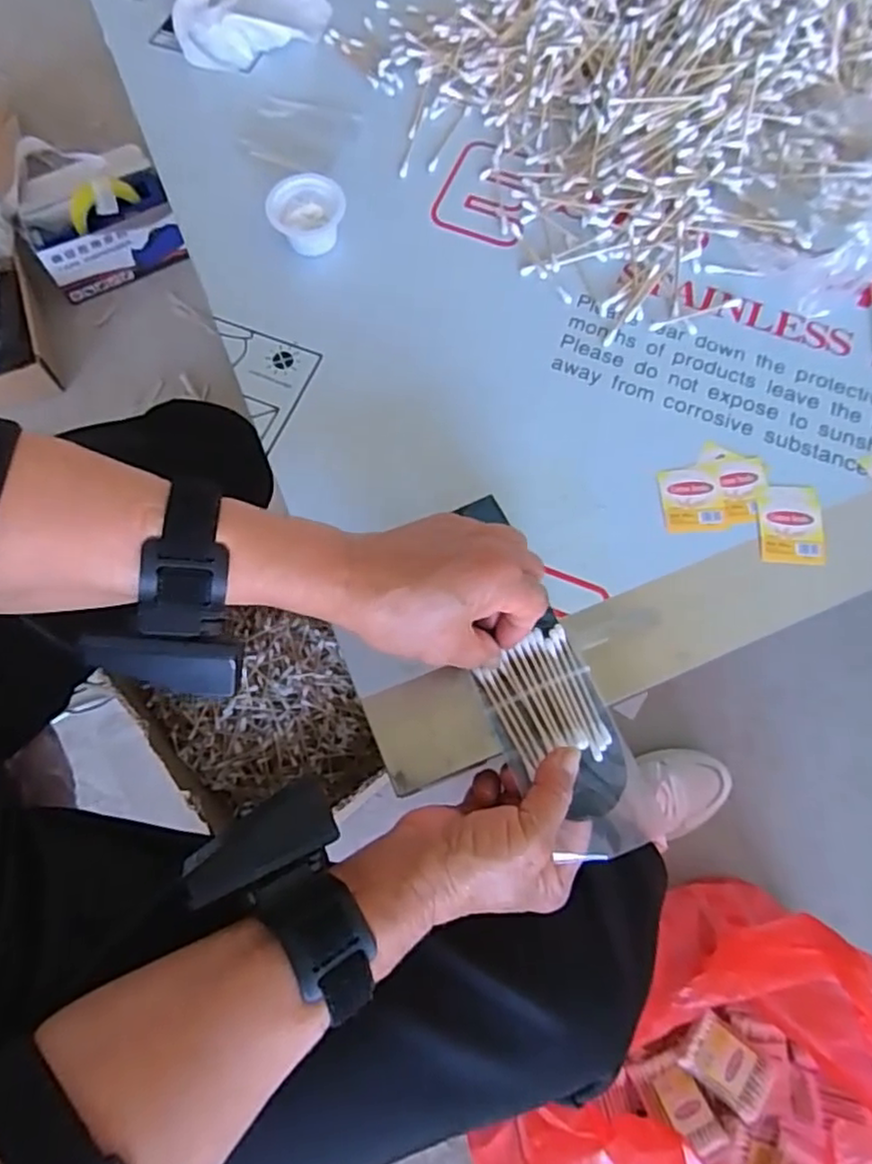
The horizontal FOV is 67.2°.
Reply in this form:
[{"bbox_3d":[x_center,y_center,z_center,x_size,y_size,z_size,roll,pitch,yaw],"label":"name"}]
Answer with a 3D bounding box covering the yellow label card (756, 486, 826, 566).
[{"bbox_3d":[0.224,-0.037,0.413,0.040,0.004,0.052,2,71,0],"label":"yellow label card"}]

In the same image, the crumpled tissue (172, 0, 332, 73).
[{"bbox_3d":[-0.156,-0.487,0.545,0.123,0.032,0.125,-10,72,-4],"label":"crumpled tissue"}]

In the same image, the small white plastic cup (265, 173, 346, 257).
[{"bbox_3d":[-0.092,-0.260,0.468,0.053,0.029,0.047,-5,71,-2],"label":"small white plastic cup"}]

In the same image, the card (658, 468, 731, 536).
[{"bbox_3d":[0.164,-0.053,0.419,0.039,0.004,0.045,-3,71,-2],"label":"card"}]

